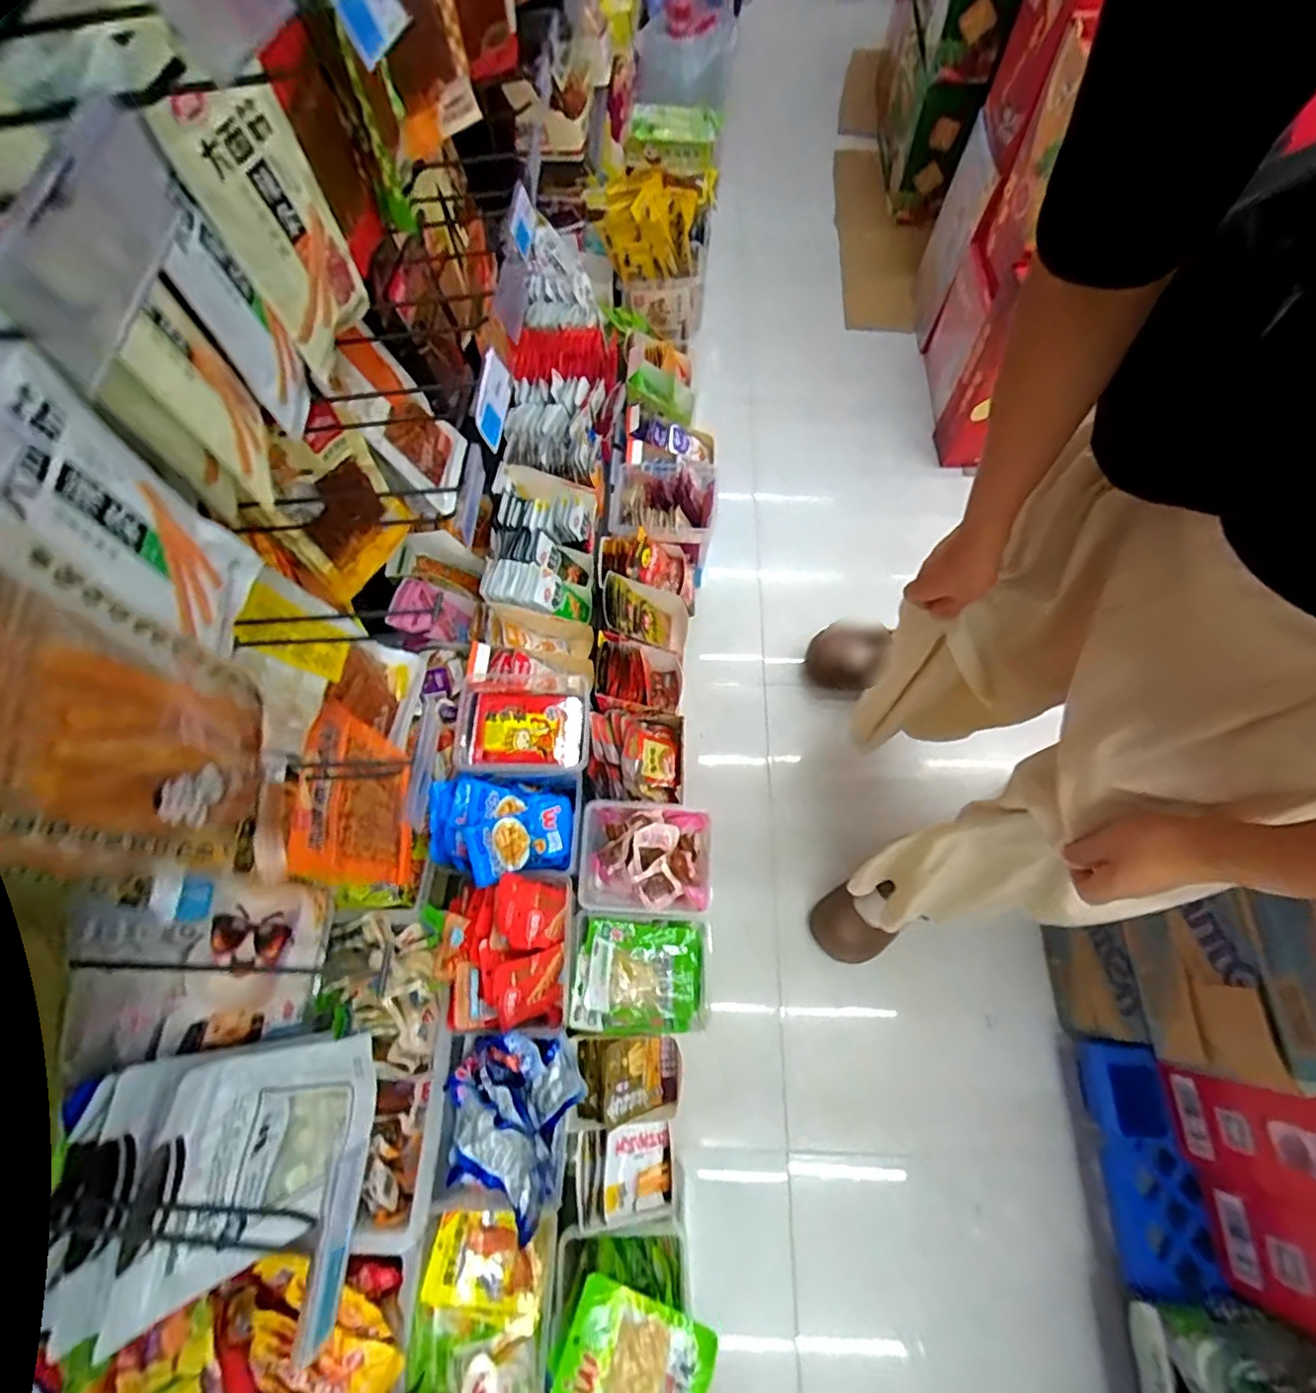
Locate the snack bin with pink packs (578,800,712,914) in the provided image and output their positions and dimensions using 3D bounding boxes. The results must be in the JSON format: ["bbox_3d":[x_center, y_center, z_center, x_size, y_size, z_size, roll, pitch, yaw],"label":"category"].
[{"bbox_3d":[-0.024,0.256,0.944,0.205,0.117,0.160,0,67,1],"label":"snack bin with pink packs"}]

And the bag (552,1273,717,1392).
[{"bbox_3d":[-0.027,0.734,0.660,0.161,0.049,0.126,16,68,8],"label":"bag"}]

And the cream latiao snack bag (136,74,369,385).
[{"bbox_3d":[-0.332,-0.412,0.541,0.032,0.216,0.120,21,80,10],"label":"cream latiao snack bag"}]

